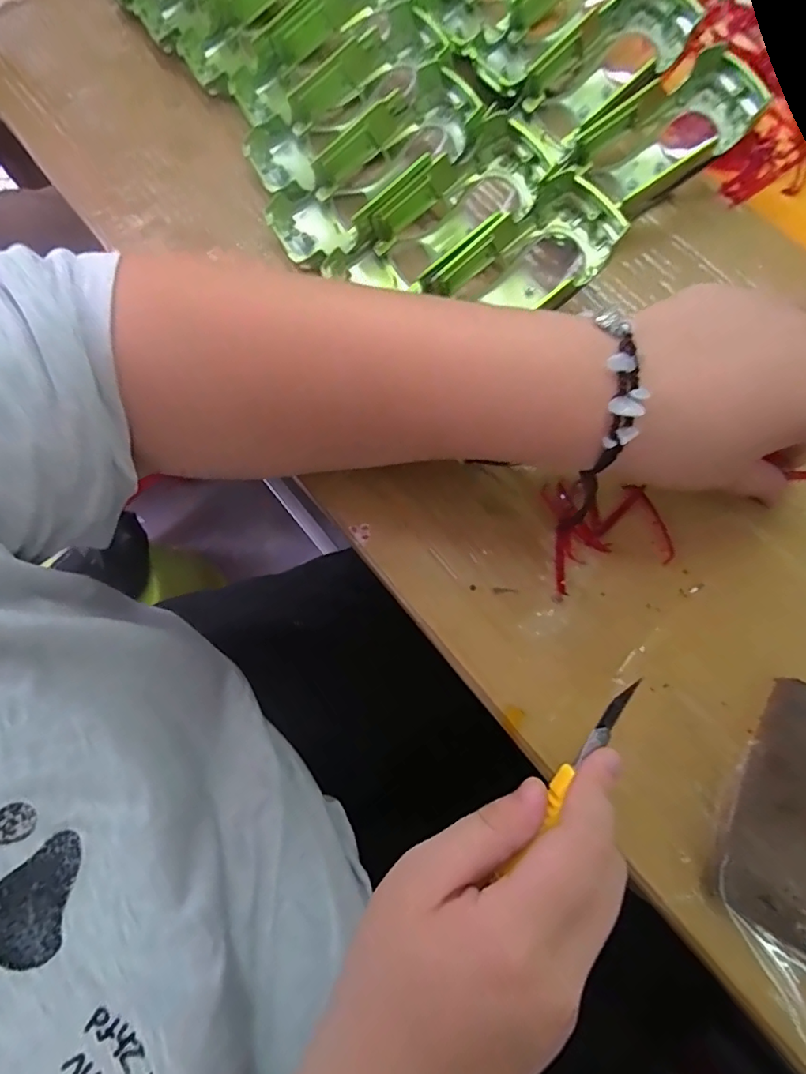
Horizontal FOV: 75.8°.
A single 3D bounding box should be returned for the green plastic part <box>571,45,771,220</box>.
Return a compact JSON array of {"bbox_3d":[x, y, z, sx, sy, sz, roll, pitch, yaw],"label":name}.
[{"bbox_3d":[0.151,-0.232,0.301,0.098,0.044,0.057,-32,77,-8],"label":"green plastic part"}]

